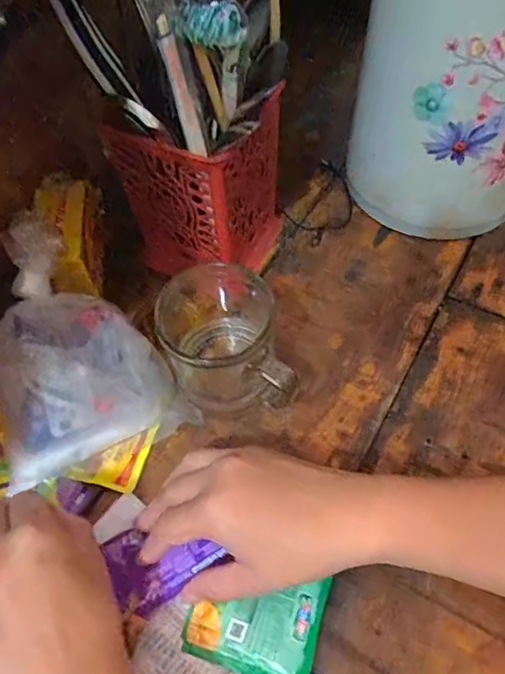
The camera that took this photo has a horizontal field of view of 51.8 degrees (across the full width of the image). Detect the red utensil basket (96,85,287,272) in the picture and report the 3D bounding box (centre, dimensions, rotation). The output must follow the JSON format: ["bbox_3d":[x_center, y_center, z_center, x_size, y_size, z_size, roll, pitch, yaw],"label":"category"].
[{"bbox_3d":[-0.035,-0.116,0.407,0.096,0.134,0.093,21,61,15],"label":"red utensil basket"}]

